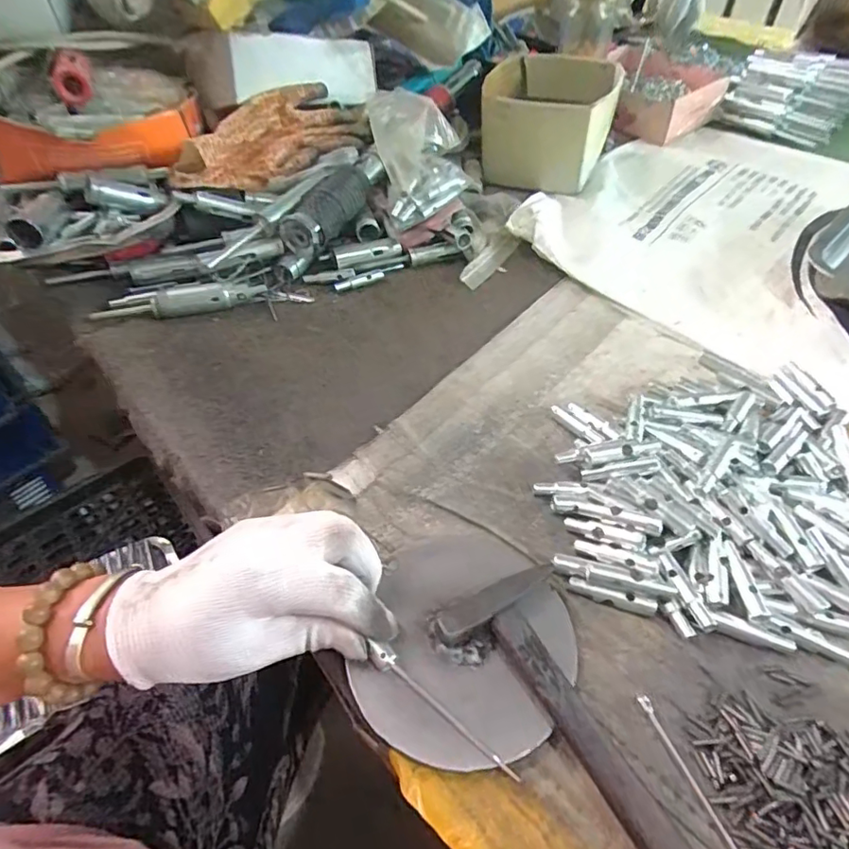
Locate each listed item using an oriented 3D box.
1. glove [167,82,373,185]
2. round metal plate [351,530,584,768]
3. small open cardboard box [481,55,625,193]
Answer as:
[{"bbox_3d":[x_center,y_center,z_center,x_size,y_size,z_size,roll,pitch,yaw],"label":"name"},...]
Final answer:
[{"bbox_3d":[-0.153,-0.296,0.563,0.225,0.058,0.087,-34,92,-17],"label":"glove"},{"bbox_3d":[0.026,0.120,0.309,0.111,0.010,0.127,13,52,12],"label":"round metal plate"},{"bbox_3d":[0.155,-0.391,0.699,0.154,0.095,0.207,9,49,6],"label":"small open cardboard box"}]

